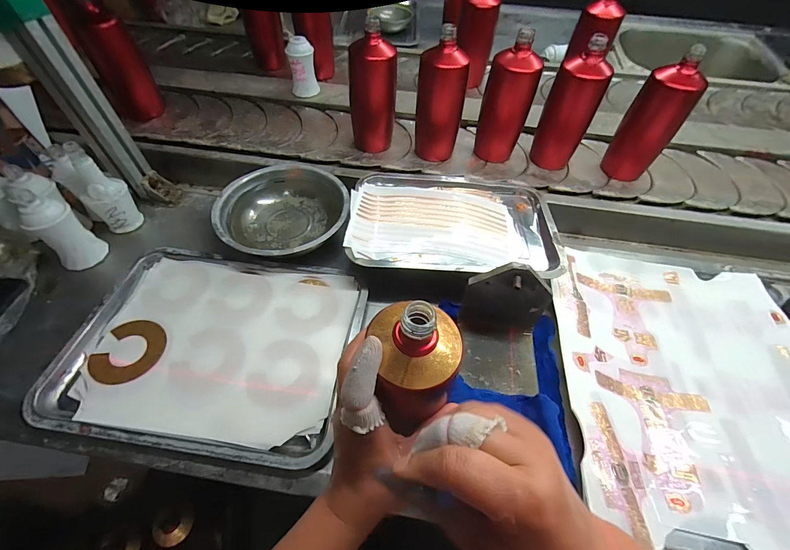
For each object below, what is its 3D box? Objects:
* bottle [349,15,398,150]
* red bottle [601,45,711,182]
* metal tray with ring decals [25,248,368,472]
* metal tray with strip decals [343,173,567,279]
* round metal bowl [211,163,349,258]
[{"bbox_3d":[-0.040,-0.312,0.614,0.076,0.195,0.072,0,59,0],"label":"bottle"},{"bbox_3d":[0.429,-0.256,0.585,0.062,0.195,0.064,-6,55,-6],"label":"red bottle"},{"bbox_3d":[-0.223,0.083,0.437,0.332,0.025,0.249,9,53,3],"label":"metal tray with ring decals"},{"bbox_3d":[0.085,-0.077,0.531,0.298,0.046,0.202,3,53,-1],"label":"metal tray with strip decals"},{"bbox_3d":[-0.177,-0.100,0.551,0.192,0.043,0.197,2,53,-2],"label":"round metal bowl"}]

